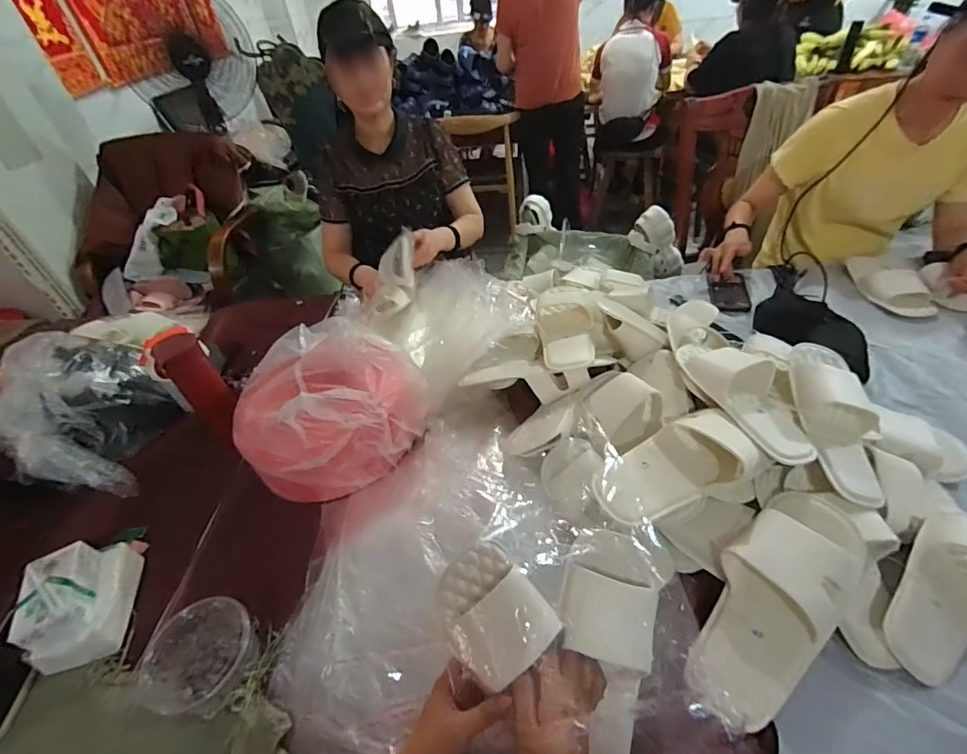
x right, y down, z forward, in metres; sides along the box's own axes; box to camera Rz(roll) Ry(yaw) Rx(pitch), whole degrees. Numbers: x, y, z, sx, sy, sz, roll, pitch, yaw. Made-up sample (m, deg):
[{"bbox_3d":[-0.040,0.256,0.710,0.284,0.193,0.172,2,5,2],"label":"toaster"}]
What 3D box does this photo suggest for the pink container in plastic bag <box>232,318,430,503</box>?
[{"bbox_3d":[-0.253,0.028,0.739,0.288,0.175,0.303,-17,43,-11],"label":"pink container in plastic bag"}]

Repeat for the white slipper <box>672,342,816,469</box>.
[{"bbox_3d":[0.375,0.020,0.630,0.101,0.056,0.230,-21,57,-15],"label":"white slipper"}]

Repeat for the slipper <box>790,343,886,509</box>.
[{"bbox_3d":[0.490,0.065,0.626,0.102,0.073,0.230,4,61,7],"label":"slipper"}]

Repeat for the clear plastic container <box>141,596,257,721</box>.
[{"bbox_3d":[-0.329,0.330,0.522,0.119,0.063,0.110,2,43,10],"label":"clear plastic container"}]

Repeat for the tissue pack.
[{"bbox_3d":[-0.534,0.295,0.587,0.092,0.080,0.140,-21,44,-14],"label":"tissue pack"}]

